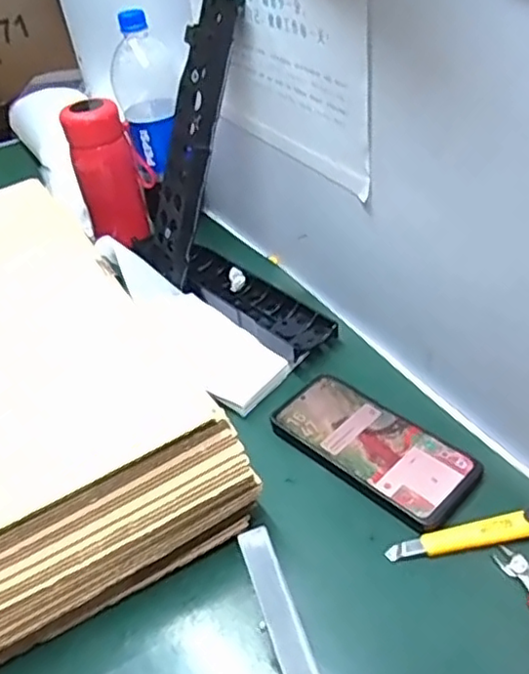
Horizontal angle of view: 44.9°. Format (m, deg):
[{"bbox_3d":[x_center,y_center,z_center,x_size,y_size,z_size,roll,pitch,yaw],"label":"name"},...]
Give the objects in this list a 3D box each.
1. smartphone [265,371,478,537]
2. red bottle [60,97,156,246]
[{"bbox_3d":[0.088,0.088,0.527,0.166,0.013,0.081,29,51,36],"label":"smartphone"},{"bbox_3d":[-0.187,-0.196,0.774,0.060,0.167,0.060,12,42,22],"label":"red bottle"}]

